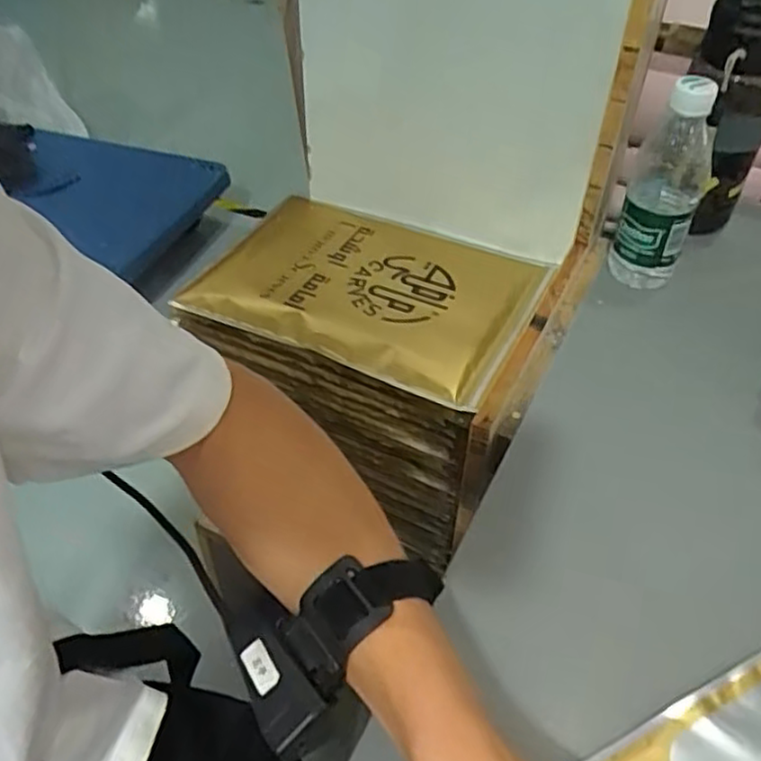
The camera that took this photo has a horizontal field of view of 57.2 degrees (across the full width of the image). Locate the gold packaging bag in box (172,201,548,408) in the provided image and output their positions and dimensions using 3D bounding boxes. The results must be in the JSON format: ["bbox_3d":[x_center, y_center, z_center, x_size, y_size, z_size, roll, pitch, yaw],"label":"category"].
[{"bbox_3d":[-0.015,-0.103,0.743,0.331,0.021,0.236,19,48,18],"label":"gold packaging bag in box"}]

